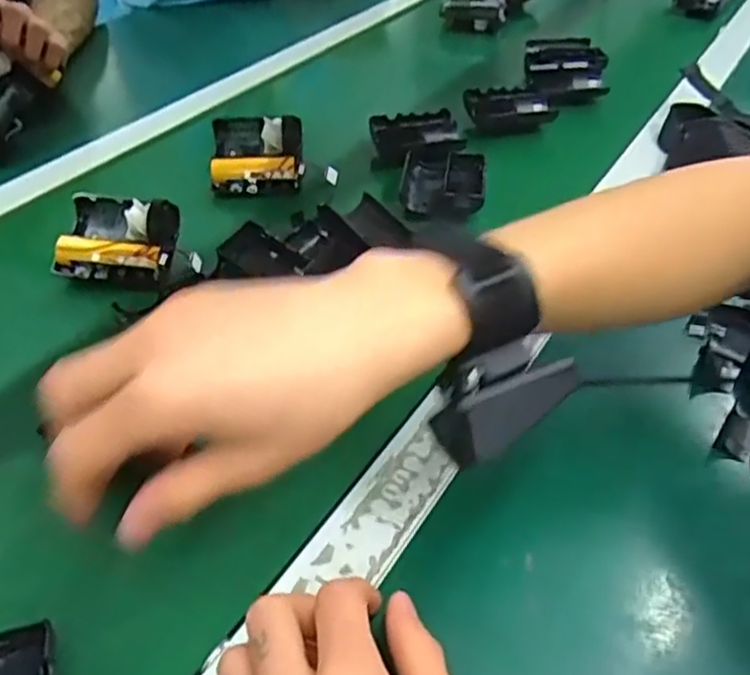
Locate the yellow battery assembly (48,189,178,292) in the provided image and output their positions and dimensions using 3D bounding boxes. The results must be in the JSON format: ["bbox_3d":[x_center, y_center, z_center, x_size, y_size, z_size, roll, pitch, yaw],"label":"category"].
[{"bbox_3d":[-0.189,-0.071,0.506,0.081,0.047,0.065,4,42,4],"label":"yellow battery assembly"}]

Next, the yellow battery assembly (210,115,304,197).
[{"bbox_3d":[-0.102,-0.160,0.598,0.082,0.052,0.071,-1,42,-1],"label":"yellow battery assembly"}]

